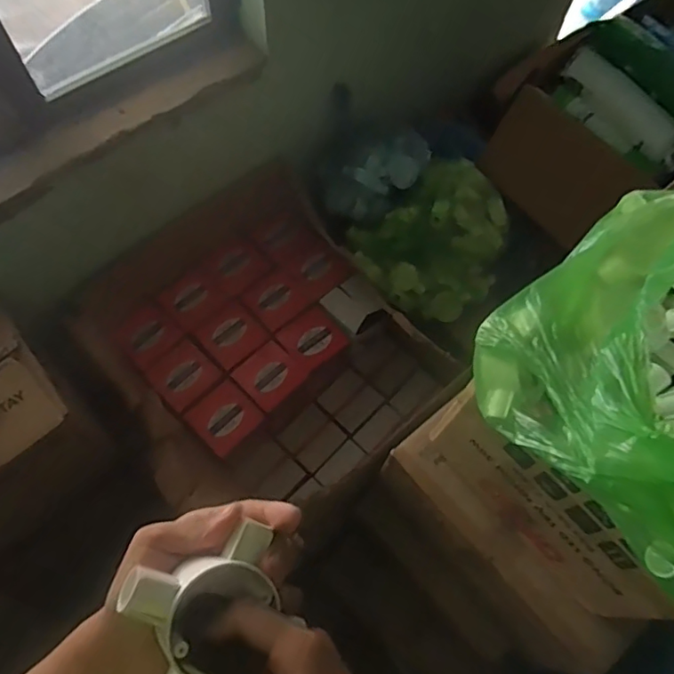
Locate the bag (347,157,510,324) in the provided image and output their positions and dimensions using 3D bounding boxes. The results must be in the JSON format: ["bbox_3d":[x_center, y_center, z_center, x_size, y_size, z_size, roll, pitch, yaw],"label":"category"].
[{"bbox_3d":[0.226,-0.198,1.230,0.334,0.158,0.272,-30,70,-14],"label":"bag"}]

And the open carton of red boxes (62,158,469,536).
[{"bbox_3d":[-0.130,0.033,1.192,0.610,0.330,0.613,42,71,16],"label":"open carton of red boxes"}]

